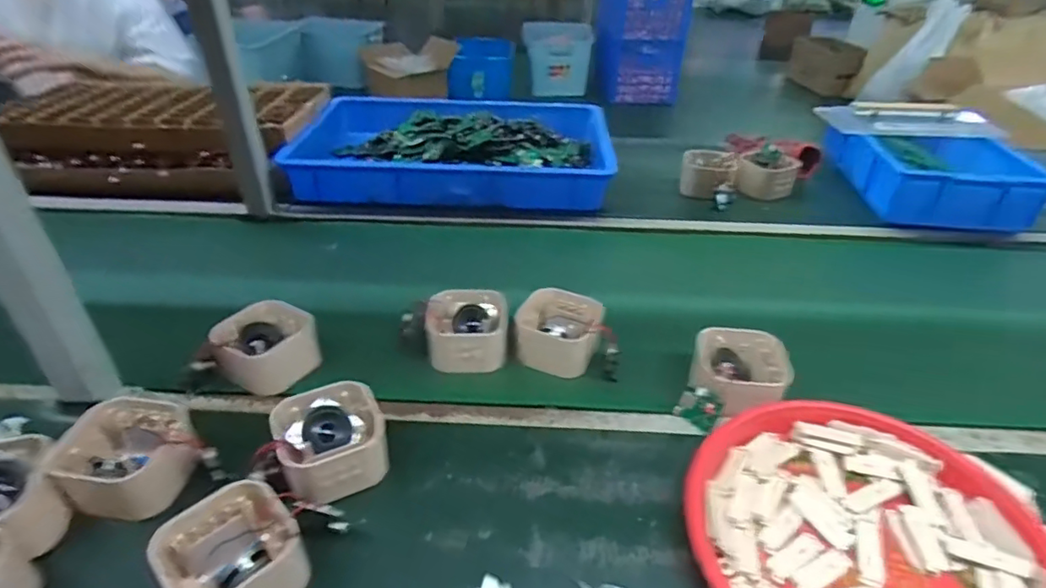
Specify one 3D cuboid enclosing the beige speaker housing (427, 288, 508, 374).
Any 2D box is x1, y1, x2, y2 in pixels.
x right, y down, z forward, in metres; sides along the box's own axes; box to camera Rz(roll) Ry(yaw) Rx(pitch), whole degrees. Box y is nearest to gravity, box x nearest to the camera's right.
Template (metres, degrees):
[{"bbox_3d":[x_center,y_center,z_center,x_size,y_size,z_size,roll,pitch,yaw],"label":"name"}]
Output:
[{"bbox_3d":[-0.065,0.043,0.695,0.089,0.066,0.083,-2,36,-5],"label":"beige speaker housing"}]

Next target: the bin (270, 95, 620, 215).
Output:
[{"bbox_3d":[-0.127,-0.272,1.096,0.550,0.105,0.350,0,36,-2],"label":"bin"}]

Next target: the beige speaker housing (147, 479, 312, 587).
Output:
[{"bbox_3d":[-0.226,0.210,0.460,0.095,0.057,0.094,30,45,34],"label":"beige speaker housing"}]

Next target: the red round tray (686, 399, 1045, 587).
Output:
[{"bbox_3d":[0.290,0.207,0.497,0.282,0.031,0.278,1,36,-1],"label":"red round tray"}]

